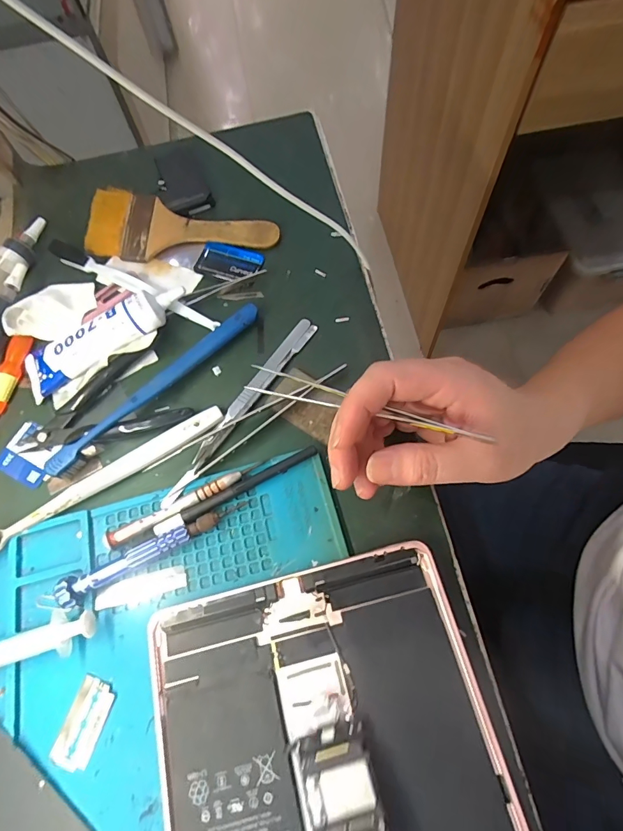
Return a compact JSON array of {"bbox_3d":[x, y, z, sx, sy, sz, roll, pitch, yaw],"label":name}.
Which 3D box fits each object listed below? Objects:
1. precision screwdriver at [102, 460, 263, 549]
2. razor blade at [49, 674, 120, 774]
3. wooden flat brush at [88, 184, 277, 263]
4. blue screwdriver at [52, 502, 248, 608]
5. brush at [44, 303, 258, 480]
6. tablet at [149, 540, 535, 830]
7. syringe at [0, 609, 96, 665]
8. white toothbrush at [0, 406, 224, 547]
[{"bbox_3d":[-0.083,0.058,0.276,0.108,0.008,0.009,-27,69,-8],"label":"precision screwdriver"},{"bbox_3d":[-0.128,0.173,0.235,0.023,0.004,0.043,16,69,9],"label":"razor blade"},{"bbox_3d":[-0.113,-0.159,0.361,0.161,0.022,0.058,8,68,6],"label":"wooden flat brush"},{"bbox_3d":[-0.098,0.083,0.262,0.117,0.018,0.015,-27,69,-8],"label":"blue screwdriver"},{"bbox_3d":[-0.111,-0.022,0.308,0.183,0.014,0.014,-43,72,-14],"label":"brush"},{"bbox_3d":[0.016,0.206,0.208,0.176,0.012,0.248,-14,68,-3],"label":"tablet"},{"bbox_3d":[-0.166,0.134,0.246,0.079,0.016,0.024,-18,68,-4],"label":"syringe"},{"bbox_3d":[-0.142,0.043,0.284,0.180,0.015,0.016,-32,70,-10],"label":"white toothbrush"}]

